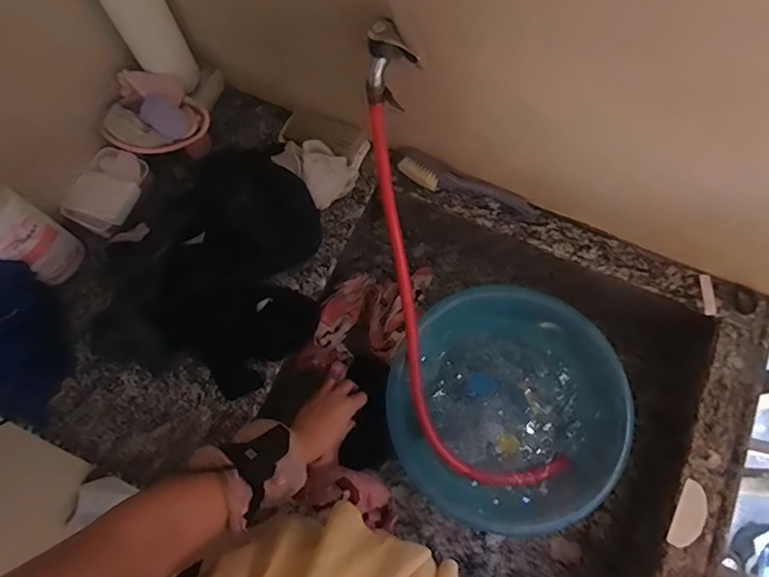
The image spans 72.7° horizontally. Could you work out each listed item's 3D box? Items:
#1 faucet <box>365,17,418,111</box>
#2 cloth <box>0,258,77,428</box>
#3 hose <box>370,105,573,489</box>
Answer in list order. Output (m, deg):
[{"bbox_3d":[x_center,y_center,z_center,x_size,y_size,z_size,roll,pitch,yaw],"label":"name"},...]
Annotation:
[{"bbox_3d":[0.009,-0.254,0.593,0.055,0.092,0.047,9,73,5],"label":"faucet"},{"bbox_3d":[-0.496,0.066,0.677,0.125,0.122,0.191,4,72,3],"label":"cloth"},{"bbox_3d":[0.088,0.037,0.748,0.184,0.086,0.582,-21,104,-5],"label":"hose"}]

